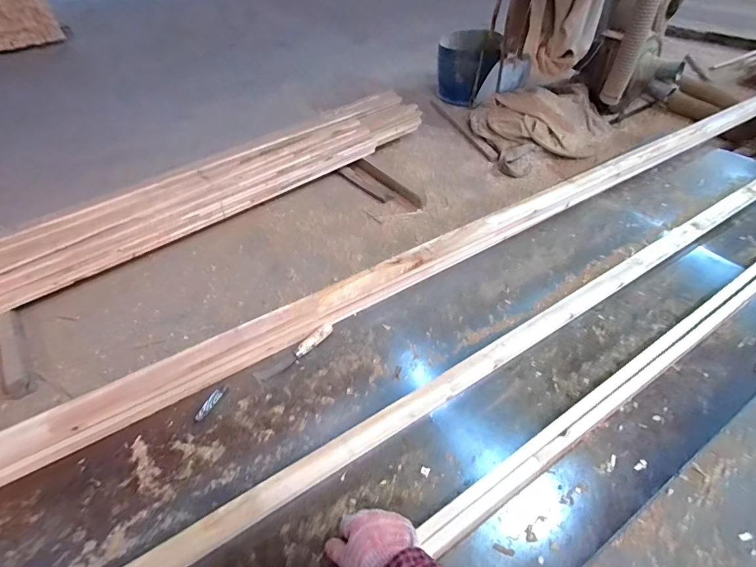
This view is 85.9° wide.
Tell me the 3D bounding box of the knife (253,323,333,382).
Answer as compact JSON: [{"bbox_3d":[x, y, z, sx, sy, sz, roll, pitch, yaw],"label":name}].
[{"bbox_3d":[-0.170,0.138,0.834,0.177,0.029,0.031,-30,51,-25],"label":"knife"}]

